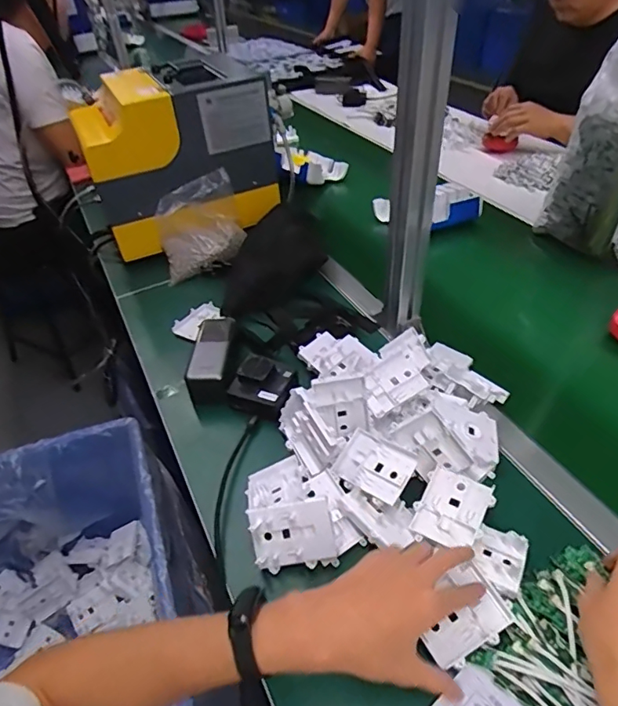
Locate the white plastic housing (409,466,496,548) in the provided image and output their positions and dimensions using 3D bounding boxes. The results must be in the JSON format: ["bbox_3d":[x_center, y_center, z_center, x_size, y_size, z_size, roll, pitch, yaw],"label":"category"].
[{"bbox_3d":[0.149,0.164,0.514,0.065,0.018,0.078,22,60,29],"label":"white plastic housing"}]

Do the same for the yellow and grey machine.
[{"bbox_3d":[-0.256,-0.381,0.951,0.347,0.256,0.216,-23,46,-19],"label":"yellow and grey machine"}]

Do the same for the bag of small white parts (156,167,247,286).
[{"bbox_3d":[-0.202,-0.235,0.922,0.156,0.135,0.101,-15,44,-12],"label":"bag of small white parts"}]

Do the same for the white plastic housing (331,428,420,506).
[{"bbox_3d":[0.073,0.126,0.551,0.083,0.015,0.063,23,64,38],"label":"white plastic housing"}]

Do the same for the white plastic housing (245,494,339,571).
[{"bbox_3d":[-0.017,0.183,0.497,0.082,0.061,0.015,-13,-2,6],"label":"white plastic housing"}]

